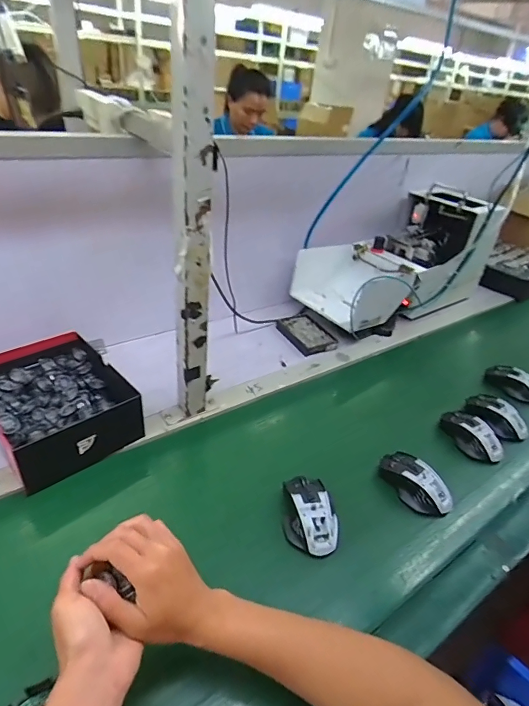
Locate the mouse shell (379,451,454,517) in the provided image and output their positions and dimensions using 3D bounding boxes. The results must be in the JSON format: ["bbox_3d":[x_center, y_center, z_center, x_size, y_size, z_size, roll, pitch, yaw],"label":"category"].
[{"bbox_3d":[0.231,0.197,0.642,0.062,0.035,0.117,-20,43,-34],"label":"mouse shell"}]

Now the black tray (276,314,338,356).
[{"bbox_3d":[0.099,-0.046,0.987,0.093,0.015,0.153,-14,39,-28],"label":"black tray"}]

